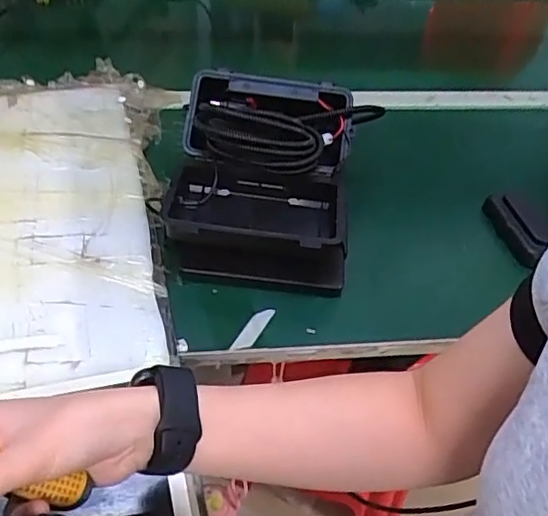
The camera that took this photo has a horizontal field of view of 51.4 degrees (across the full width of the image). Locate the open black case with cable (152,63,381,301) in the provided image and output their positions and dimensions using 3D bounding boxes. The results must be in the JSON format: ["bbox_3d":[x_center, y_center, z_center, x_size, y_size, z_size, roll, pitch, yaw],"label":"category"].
[{"bbox_3d":[-0.018,-0.089,0.582,0.189,0.107,0.204,4,45,-3],"label":"open black case with cable"}]

